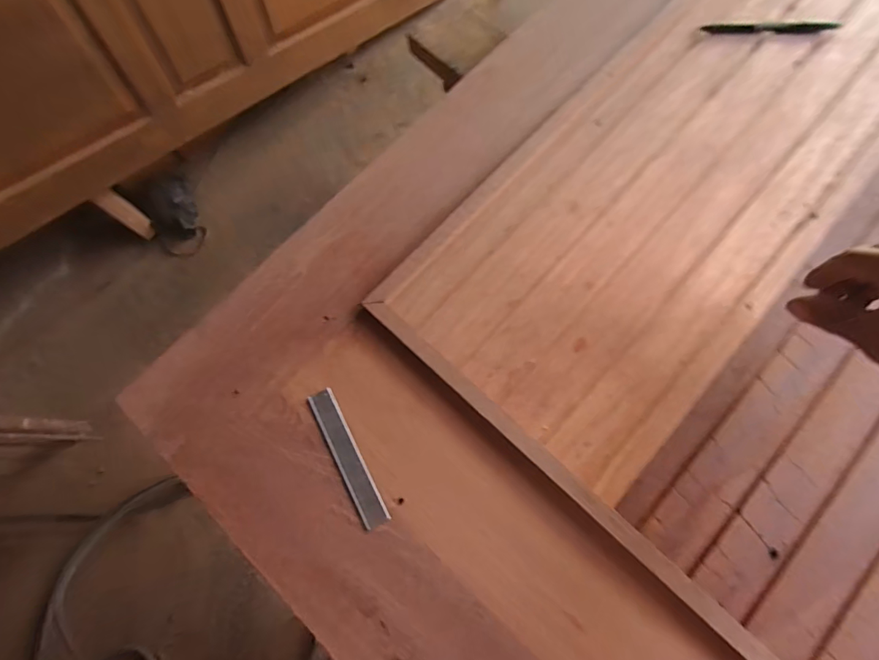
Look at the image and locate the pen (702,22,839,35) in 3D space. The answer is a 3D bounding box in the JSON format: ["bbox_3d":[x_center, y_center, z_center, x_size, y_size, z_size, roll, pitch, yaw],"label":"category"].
[{"bbox_3d":[0.359,-0.328,0.493,0.142,0.006,0.010,0,75,2],"label":"pen"}]

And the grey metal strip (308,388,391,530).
[{"bbox_3d":[-0.078,0.107,0.382,0.021,0.004,0.120,-28,76,-6],"label":"grey metal strip"}]

